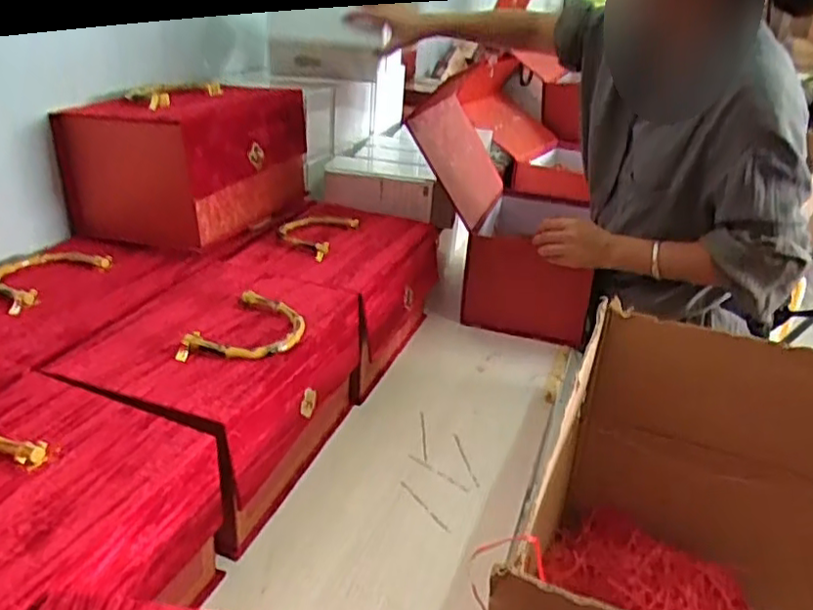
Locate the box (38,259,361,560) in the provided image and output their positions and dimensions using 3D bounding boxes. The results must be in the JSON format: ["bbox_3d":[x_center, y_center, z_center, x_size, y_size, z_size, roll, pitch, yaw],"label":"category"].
[{"bbox_3d":[-0.220,0.093,0.793,0.237,0.181,0.307,12,28,14],"label":"box"}]

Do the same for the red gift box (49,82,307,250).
[{"bbox_3d":[-0.325,-0.223,1.013,0.226,0.202,0.308,15,29,19],"label":"red gift box"}]

